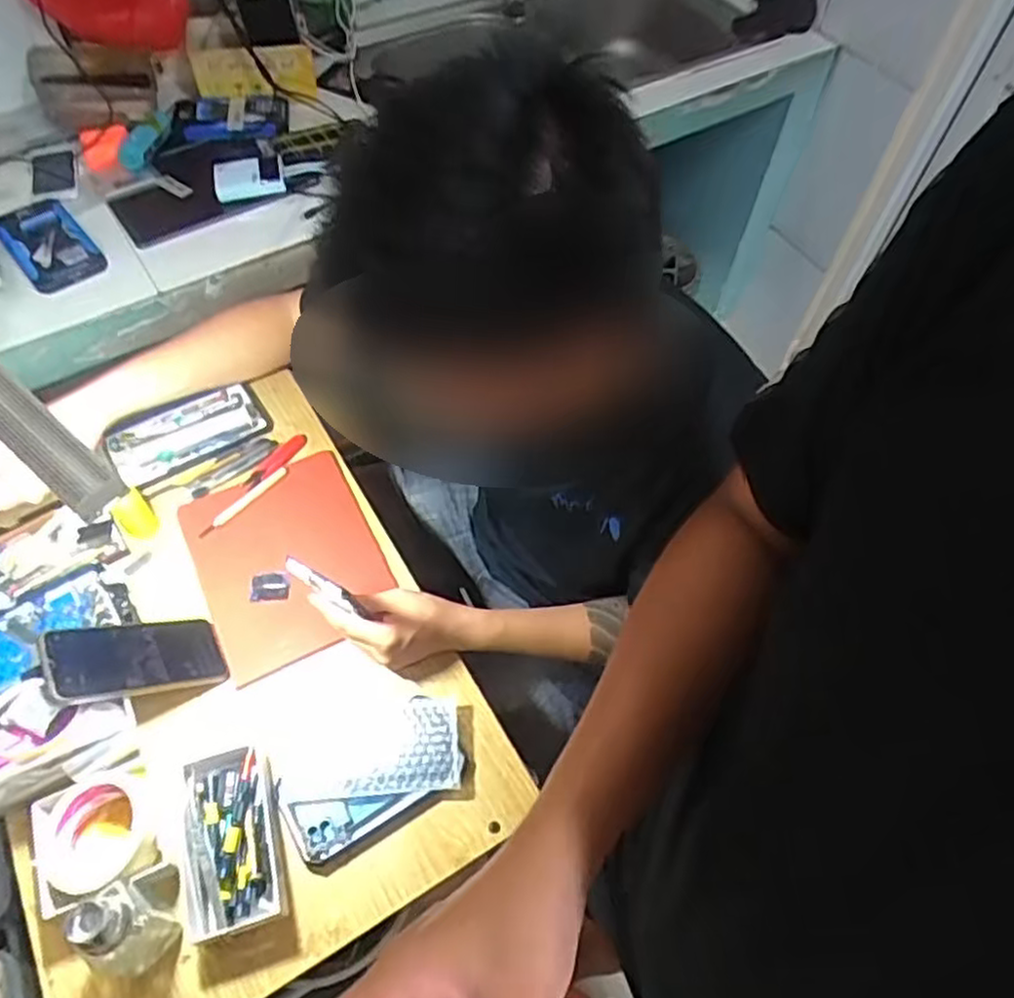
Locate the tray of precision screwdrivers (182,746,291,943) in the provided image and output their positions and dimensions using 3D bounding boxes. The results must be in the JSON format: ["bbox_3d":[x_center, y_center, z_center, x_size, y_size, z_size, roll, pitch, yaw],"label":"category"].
[{"bbox_3d":[-0.256,0.315,0.668,0.079,0.033,0.153,-13,59,-10],"label":"tray of precision screwdrivers"}]

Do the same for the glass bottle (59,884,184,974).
[{"bbox_3d":[-0.320,0.357,0.592,0.049,0.111,0.058,34,62,18],"label":"glass bottle"}]

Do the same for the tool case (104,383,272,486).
[{"bbox_3d":[-0.405,-0.085,0.914,0.185,0.023,0.085,-24,61,-17],"label":"tool case"}]

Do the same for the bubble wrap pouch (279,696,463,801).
[{"bbox_3d":[-0.138,0.249,0.729,0.176,0.021,0.095,-3,57,-4],"label":"bubble wrap pouch"}]

